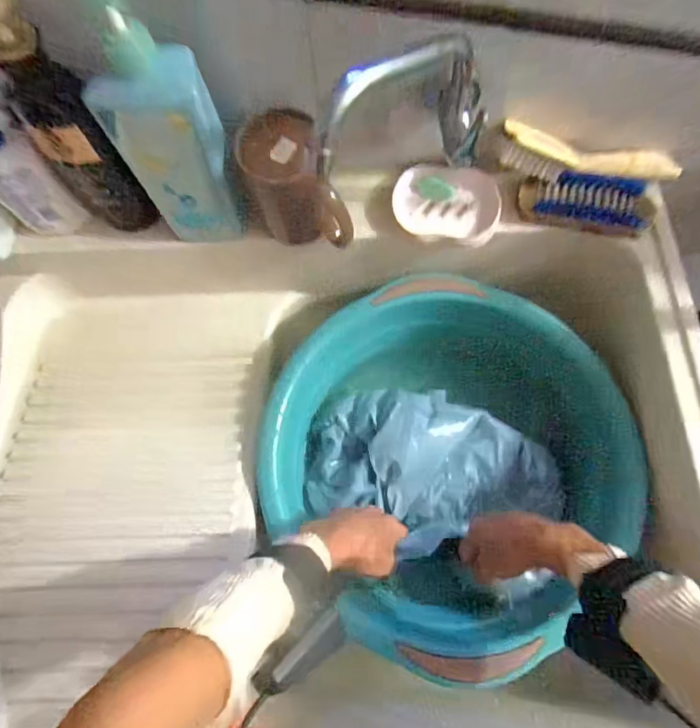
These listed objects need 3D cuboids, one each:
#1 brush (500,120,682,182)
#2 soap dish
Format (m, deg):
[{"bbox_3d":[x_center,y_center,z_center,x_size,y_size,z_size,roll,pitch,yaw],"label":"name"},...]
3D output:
[{"bbox_3d":[0.244,-0.210,0.507,0.194,0.033,0.036,1,70,-13],"label":"brush"},{"bbox_3d":[0.104,-0.174,0.527,0.110,0.031,0.078,8,71,4],"label":"soap dish"}]

